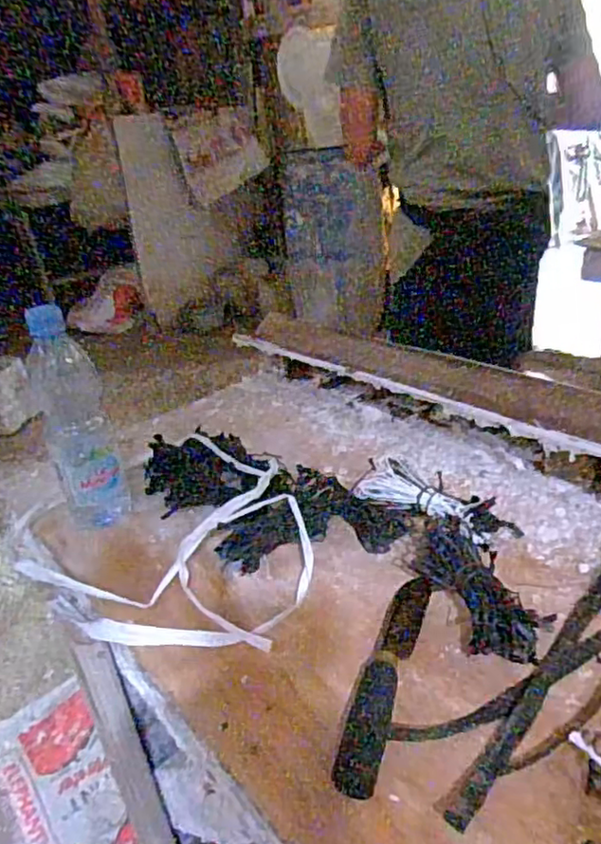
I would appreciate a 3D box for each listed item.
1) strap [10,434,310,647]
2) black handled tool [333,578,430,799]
[{"bbox_3d":[-0.101,0.117,0.615,0.257,0.051,0.248,-5,28,3],"label":"strap"},{"bbox_3d":[0.064,0.186,0.473,0.034,0.014,0.201,5,31,21],"label":"black handled tool"}]

